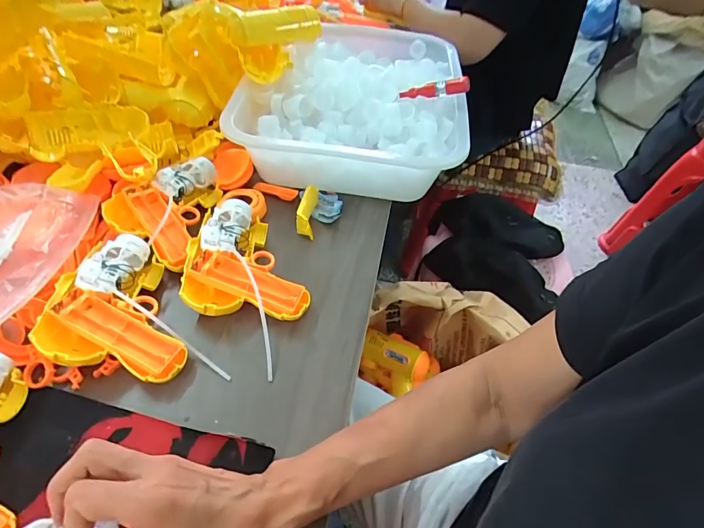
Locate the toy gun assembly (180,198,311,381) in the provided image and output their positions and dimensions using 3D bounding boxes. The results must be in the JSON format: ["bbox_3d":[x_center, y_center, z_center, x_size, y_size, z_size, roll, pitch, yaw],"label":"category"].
[{"bbox_3d":[-0.116,0.013,0.430,0.108,0.040,0.196,-21,53,-22],"label":"toy gun assembly"}]

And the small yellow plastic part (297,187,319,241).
[{"bbox_3d":[-0.052,-0.064,0.515,0.020,0.040,0.063,9,65,3],"label":"small yellow plastic part"}]

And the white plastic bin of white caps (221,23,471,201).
[{"bbox_3d":[0.009,-0.249,0.628,0.291,0.109,0.381,8,48,2],"label":"white plastic bin of white caps"}]

